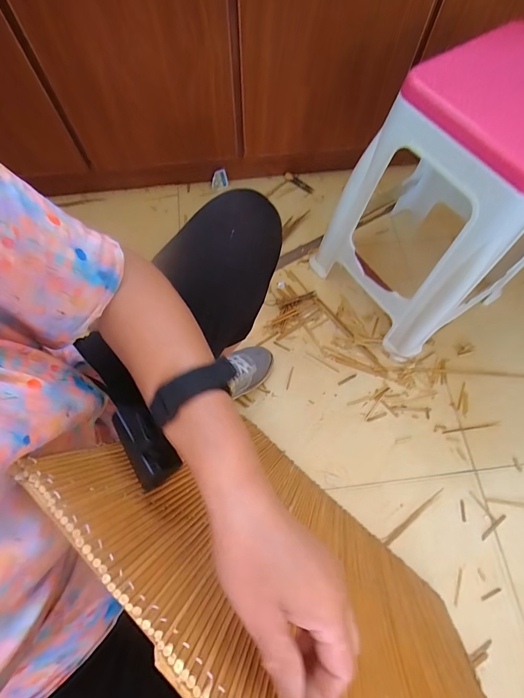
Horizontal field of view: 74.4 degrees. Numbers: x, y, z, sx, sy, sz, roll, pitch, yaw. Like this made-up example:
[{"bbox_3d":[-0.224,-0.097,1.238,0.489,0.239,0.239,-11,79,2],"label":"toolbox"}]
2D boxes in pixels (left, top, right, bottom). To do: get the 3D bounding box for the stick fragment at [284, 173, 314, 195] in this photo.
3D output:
[{"bbox_3d":[0.098,-0.435,0.906,0.085,0.011,0.016,34,72,1],"label":"stick fragment"}]

